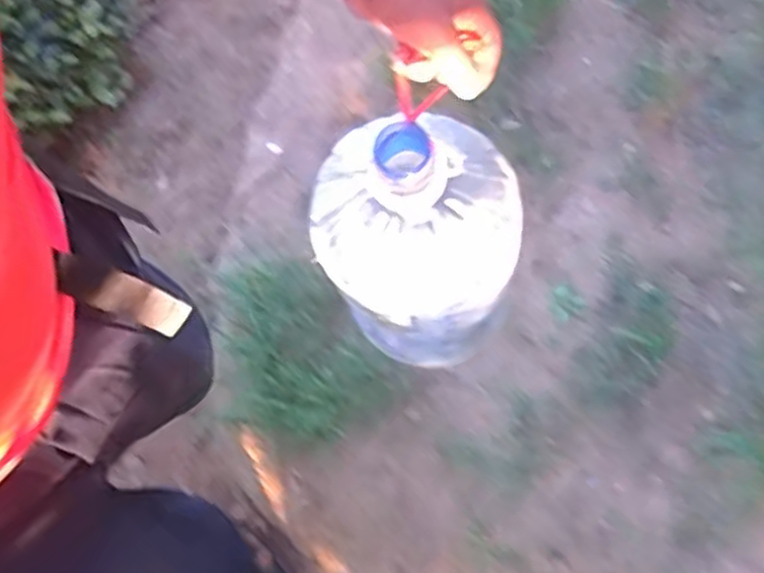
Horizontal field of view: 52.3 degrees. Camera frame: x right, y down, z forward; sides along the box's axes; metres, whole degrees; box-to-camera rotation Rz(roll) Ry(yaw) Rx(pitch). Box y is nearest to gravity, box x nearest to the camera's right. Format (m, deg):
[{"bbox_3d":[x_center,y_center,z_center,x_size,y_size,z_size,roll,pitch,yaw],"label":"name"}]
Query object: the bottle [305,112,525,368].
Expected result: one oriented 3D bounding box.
[{"bbox_3d":[0.032,-0.041,0.884,0.203,0.390,0.184,-7,66,-5],"label":"bottle"}]

